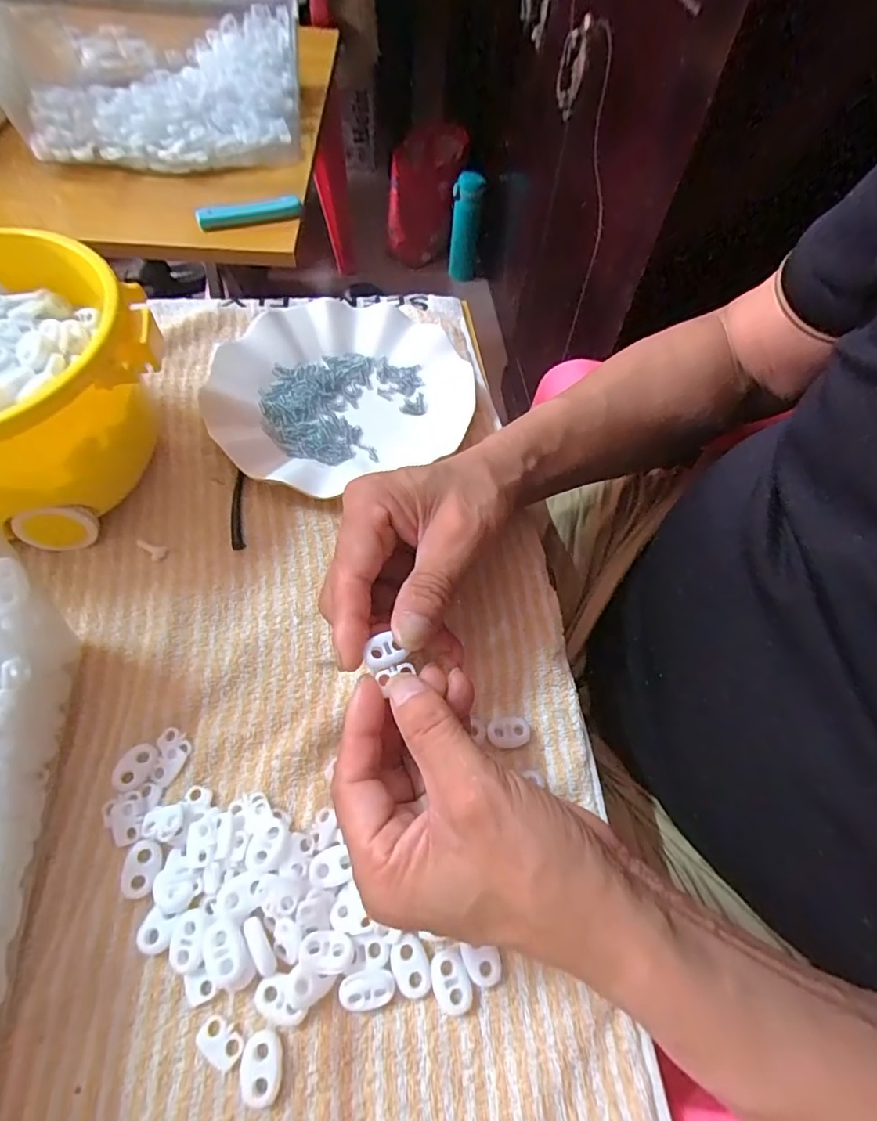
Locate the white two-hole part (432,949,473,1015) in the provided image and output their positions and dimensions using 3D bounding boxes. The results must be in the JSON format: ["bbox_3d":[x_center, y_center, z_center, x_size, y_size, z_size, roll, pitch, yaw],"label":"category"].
[{"bbox_3d":[0.005,0.178,0.227,0.015,0.005,0.022,-18,62,-14],"label":"white two-hole part"}]

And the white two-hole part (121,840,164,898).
[{"bbox_3d":[-0.131,0.136,0.237,0.014,0.006,0.022,3,59,-2],"label":"white two-hole part"}]

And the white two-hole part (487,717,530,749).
[{"bbox_3d":[0.037,0.091,0.281,0.022,0.006,0.015,-3,60,-6],"label":"white two-hole part"}]

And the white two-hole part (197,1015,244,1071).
[{"bbox_3d":[-0.087,0.191,0.213,0.018,0.004,0.012,26,61,11],"label":"white two-hole part"}]

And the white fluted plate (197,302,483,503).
[{"bbox_3d":[-0.073,-0.128,0.388,0.178,0.024,0.156,-26,64,-17],"label":"white fluted plate"}]

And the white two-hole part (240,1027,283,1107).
[{"bbox_3d":[-0.069,0.198,0.209,0.016,0.006,0.022,-1,60,-4],"label":"white two-hole part"}]

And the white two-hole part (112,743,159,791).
[{"bbox_3d":[-0.146,0.099,0.258,0.016,0.005,0.022,14,60,5],"label":"white two-hole part"}]

